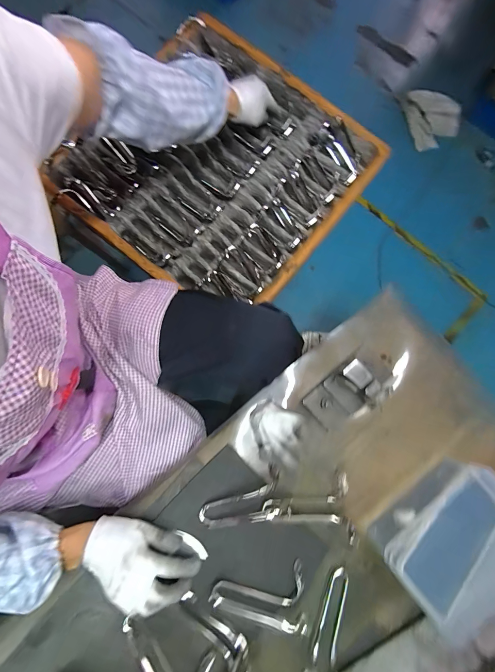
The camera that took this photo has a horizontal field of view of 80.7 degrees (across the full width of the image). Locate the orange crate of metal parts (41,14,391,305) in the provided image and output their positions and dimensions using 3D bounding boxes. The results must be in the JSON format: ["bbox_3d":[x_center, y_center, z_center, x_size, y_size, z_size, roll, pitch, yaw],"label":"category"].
[{"bbox_3d":[-0.063,-0.371,0.642,0.545,0.067,0.523,37,81,6],"label":"orange crate of metal parts"}]

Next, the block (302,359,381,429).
[{"bbox_3d":[0.134,0.091,0.422,0.090,0.086,0.068,-42,82,-7],"label":"block"}]

